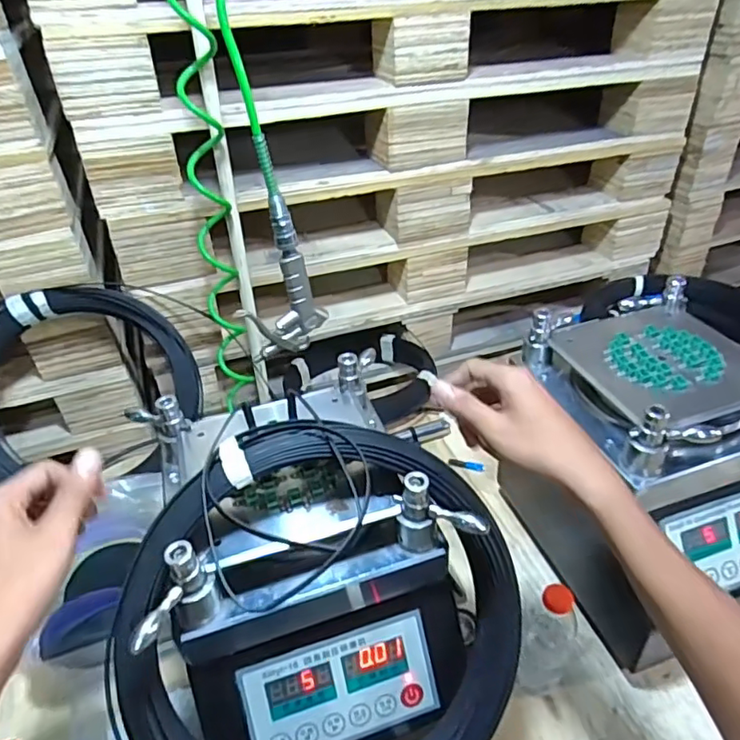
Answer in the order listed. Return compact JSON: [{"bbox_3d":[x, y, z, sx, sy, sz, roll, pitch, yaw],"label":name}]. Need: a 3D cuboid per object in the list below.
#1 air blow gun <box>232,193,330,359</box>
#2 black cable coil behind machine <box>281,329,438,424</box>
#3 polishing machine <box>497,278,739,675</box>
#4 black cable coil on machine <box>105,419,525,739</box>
[{"bbox_3d":[-0.096,-0.094,0.615,0.089,0.164,0.032,-30,45,-30],"label":"air blow gun"},{"bbox_3d":[-0.018,0.015,1.014,0.259,0.071,0.225,-1,38,3],"label":"black cable coil behind machine"},{"bbox_3d":[0.315,0.105,0.634,0.211,0.278,0.283,-14,39,-13],"label":"polishing machine"},{"bbox_3d":[-0.033,0.191,0.437,0.306,0.300,0.061,10,-7,-10],"label":"black cable coil on machine"}]

